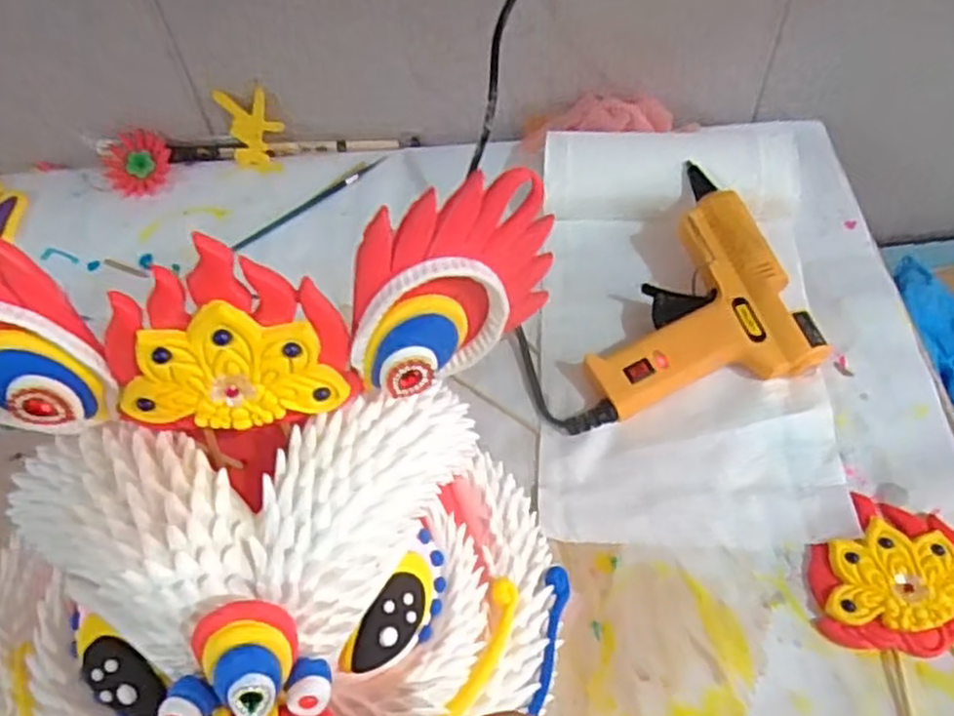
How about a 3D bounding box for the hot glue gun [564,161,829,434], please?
[{"bbox_3d":[0.107,-0.042,0.438,0.137,0.041,0.144,-12,57,-4],"label":"hot glue gun"}]

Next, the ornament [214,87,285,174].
[{"bbox_3d":[-0.159,-0.162,0.538,0.040,0.058,0.012,-4,35,3],"label":"ornament"}]

